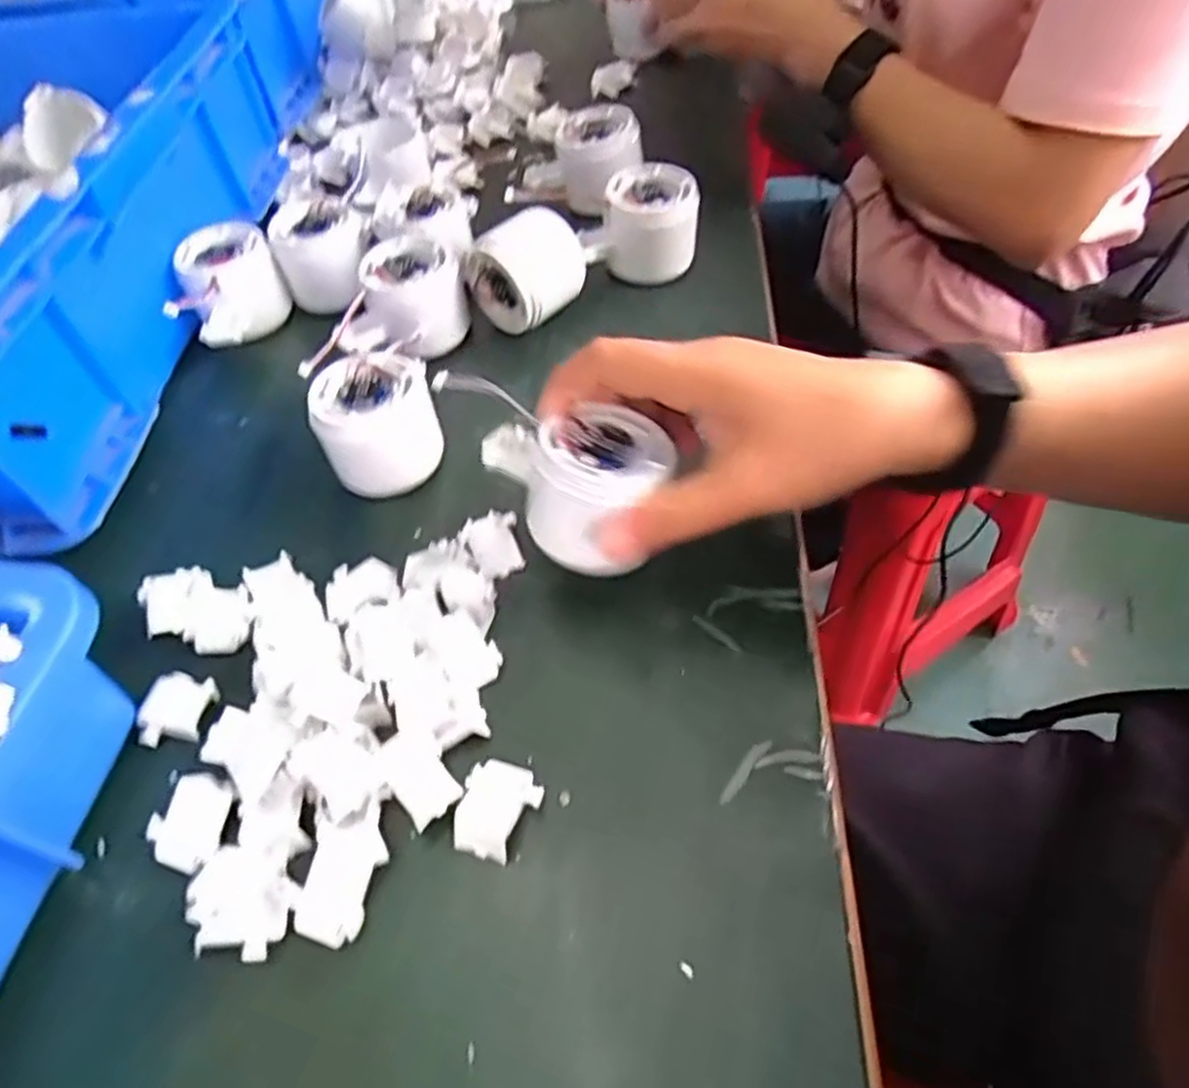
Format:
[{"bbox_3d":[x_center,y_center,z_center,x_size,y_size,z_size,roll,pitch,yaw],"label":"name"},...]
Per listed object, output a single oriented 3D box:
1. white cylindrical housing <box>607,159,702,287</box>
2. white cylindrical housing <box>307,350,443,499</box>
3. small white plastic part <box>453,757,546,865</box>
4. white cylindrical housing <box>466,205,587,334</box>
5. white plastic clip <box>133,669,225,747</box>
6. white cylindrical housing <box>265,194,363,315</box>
[{"bbox_3d":[0.038,-0.206,0.483,0.054,0.052,0.066,2,54,6],"label":"white cylindrical housing"},{"bbox_3d":[-0.111,-0.061,0.392,0.058,0.049,0.061,-2,53,3],"label":"white cylindrical housing"},{"bbox_3d":[-0.037,0.101,0.291,0.028,0.007,0.035,14,56,14],"label":"small white plastic part"},{"bbox_3d":[-0.040,-0.169,0.457,0.056,0.057,0.053,31,62,24],"label":"white cylindrical housing"},{"bbox_3d":[-0.181,0.072,0.328,0.028,0.008,0.031,9,55,11],"label":"white plastic clip"},{"bbox_3d":[-0.178,-0.192,0.501,0.057,0.052,0.057,-18,54,-8],"label":"white cylindrical housing"}]

